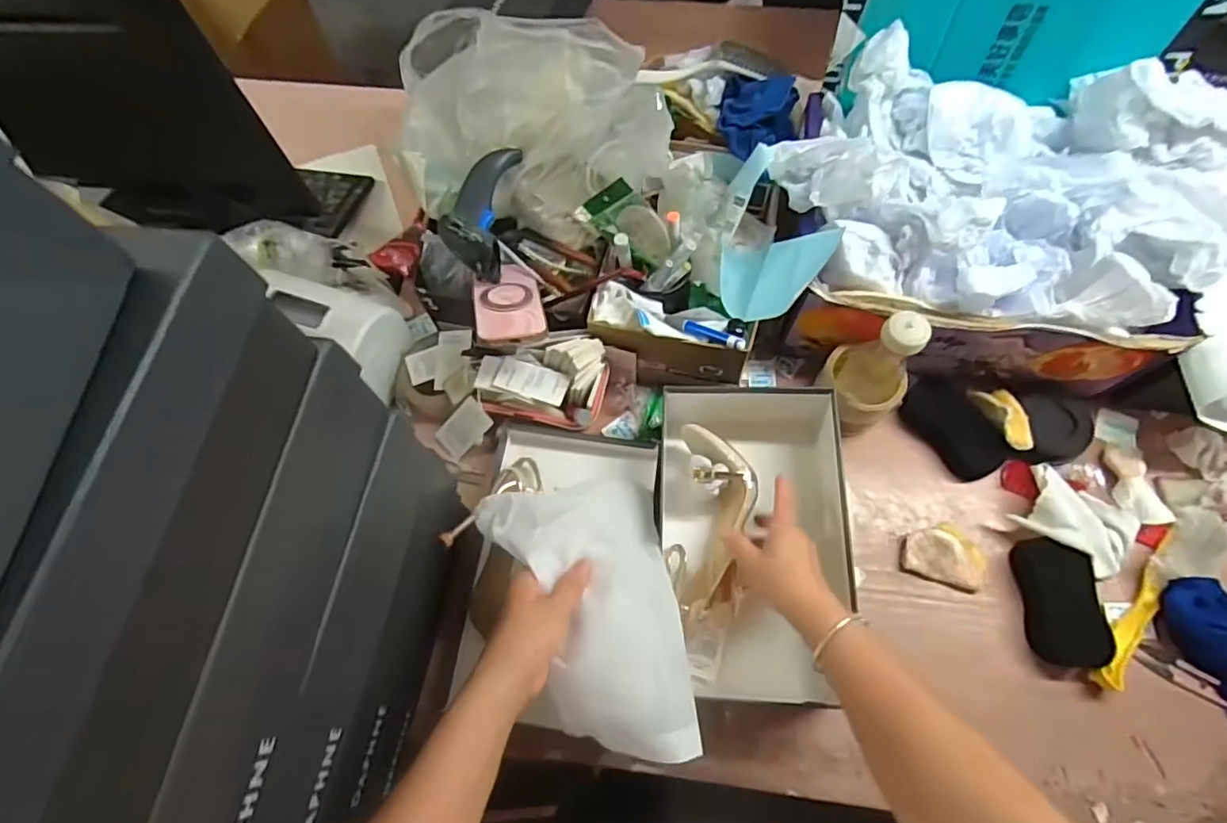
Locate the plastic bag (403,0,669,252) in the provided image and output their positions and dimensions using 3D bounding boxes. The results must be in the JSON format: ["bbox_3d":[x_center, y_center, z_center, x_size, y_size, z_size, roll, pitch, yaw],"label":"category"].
[{"bbox_3d":[-0.110,-0.360,0.684,0.290,0.122,0.311,-18,67,-6],"label":"plastic bag"}]

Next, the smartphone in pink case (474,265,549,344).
[{"bbox_3d":[-0.116,-0.120,0.627,0.071,0.009,0.140,-7,46,-10],"label":"smartphone in pink case"}]

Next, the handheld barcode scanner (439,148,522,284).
[{"bbox_3d":[-0.153,-0.230,0.653,0.069,0.071,0.160,4,67,3],"label":"handheld barcode scanner"}]

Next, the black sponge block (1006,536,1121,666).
[{"bbox_3d":[0.462,0.197,0.589,0.064,0.040,0.124,3,67,3],"label":"black sponge block"}]

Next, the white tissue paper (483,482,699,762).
[{"bbox_3d":[-0.024,0.169,0.486,0.155,0.074,0.229,-9,67,-2],"label":"white tissue paper"}]

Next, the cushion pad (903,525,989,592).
[{"bbox_3d":[0.363,0.154,0.622,0.083,0.027,0.063,18,68,9],"label":"cushion pad"}]

